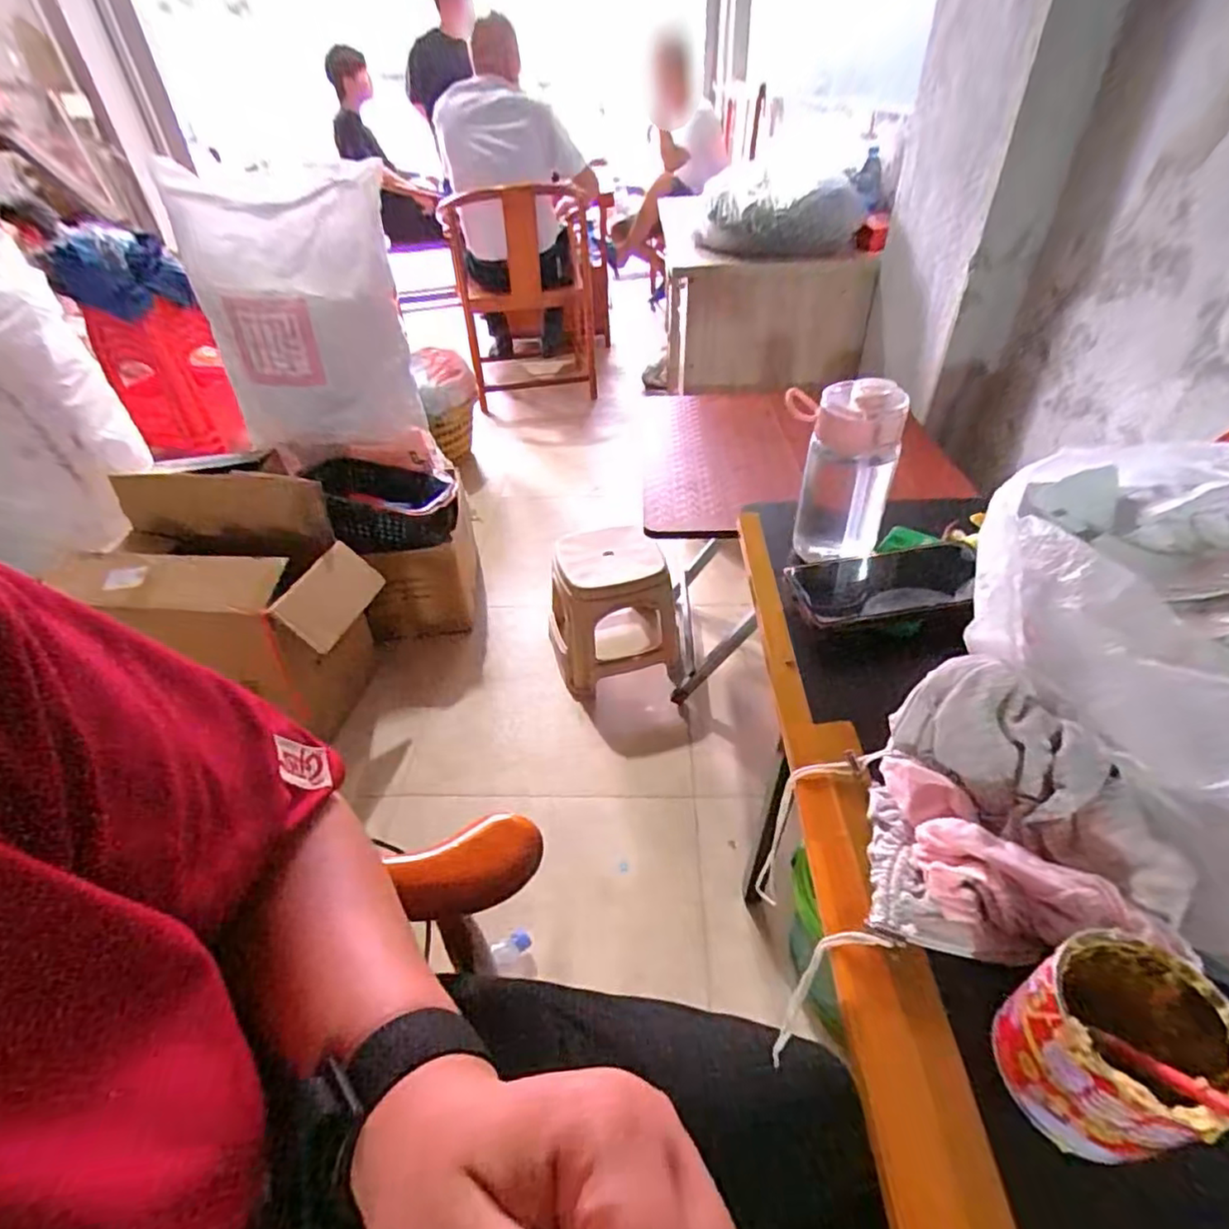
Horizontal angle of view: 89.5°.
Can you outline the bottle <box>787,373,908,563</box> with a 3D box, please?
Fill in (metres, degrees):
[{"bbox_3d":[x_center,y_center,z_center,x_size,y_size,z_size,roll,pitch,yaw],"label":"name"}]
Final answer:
[{"bbox_3d":[0.186,-0.118,0.526,0.093,0.161,0.058,12,43,17],"label":"bottle"}]

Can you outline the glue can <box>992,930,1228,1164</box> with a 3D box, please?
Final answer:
[{"bbox_3d":[0.202,0.172,0.251,0.065,0.064,0.060,-2,41,2],"label":"glue can"}]

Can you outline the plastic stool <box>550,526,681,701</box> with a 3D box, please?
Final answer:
[{"bbox_3d":[-0.009,-0.012,1.473,0.285,0.292,0.283,-8,41,-6],"label":"plastic stool"}]

